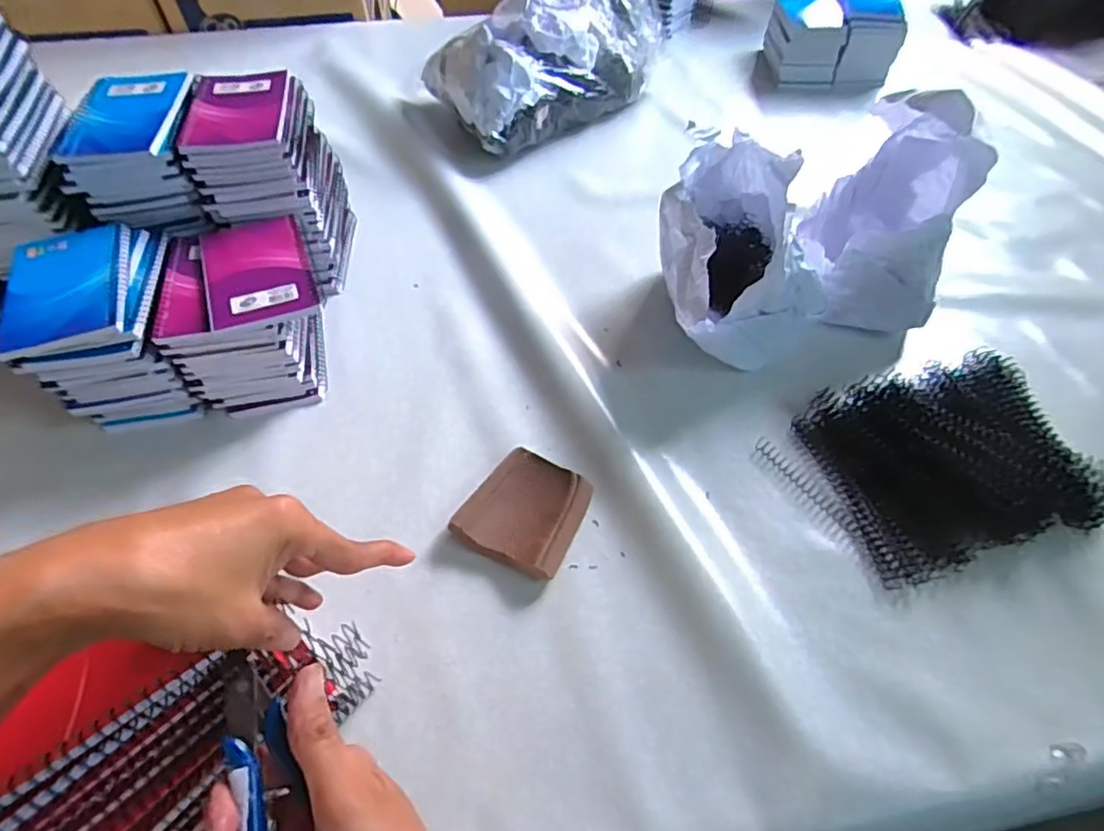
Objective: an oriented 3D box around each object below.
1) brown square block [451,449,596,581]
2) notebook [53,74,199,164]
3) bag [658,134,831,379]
[{"bbox_3d":[-0.019,0.075,0.459,0.083,0.022,0.088,21,55,17],"label":"brown square block"},{"bbox_3d":[-0.370,-0.265,0.516,0.090,0.017,0.129,-6,53,-5],"label":"notebook"},{"bbox_3d":[0.172,-0.149,0.558,0.130,0.130,0.219,-1,52,2],"label":"bag"}]

